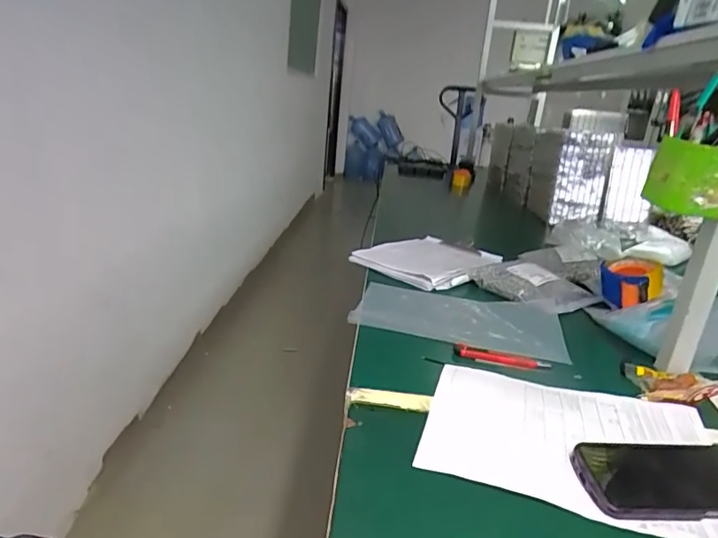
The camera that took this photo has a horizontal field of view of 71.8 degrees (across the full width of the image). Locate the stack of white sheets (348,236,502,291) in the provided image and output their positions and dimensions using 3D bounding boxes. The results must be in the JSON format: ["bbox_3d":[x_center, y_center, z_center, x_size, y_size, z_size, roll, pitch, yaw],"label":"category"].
[{"bbox_3d":[0.162,-0.033,1.111,0.238,0.017,0.344,20,24,35],"label":"stack of white sheets"}]

